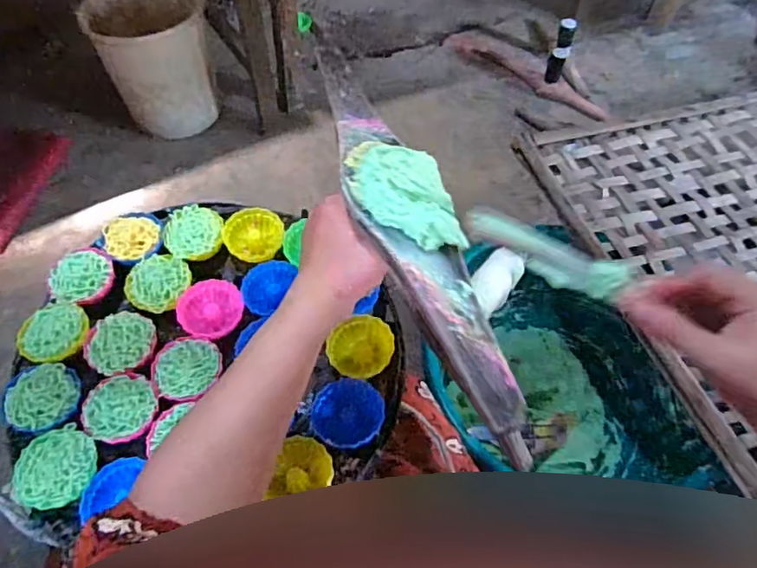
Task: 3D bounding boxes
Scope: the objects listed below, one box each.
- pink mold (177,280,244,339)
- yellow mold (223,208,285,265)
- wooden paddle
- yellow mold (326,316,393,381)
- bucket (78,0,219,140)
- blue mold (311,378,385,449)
[{"bbox_3d":[-0.164,0.024,0.548,0.056,0.019,0.065,18,59,7],"label":"pink mold"},{"bbox_3d":[-0.132,-0.052,0.596,0.060,0.020,0.055,2,58,-3],"label":"yellow mold"},{"bbox_3d":[0.009,-0.049,0.348,0.048,0.011,0.332,-16,60,-13],"label":"wooden paddle"},{"bbox_3d":[-0.016,0.059,0.530,0.060,0.026,0.051,-1,58,-5],"label":"yellow mold"},{"bbox_3d":[-0.450,-0.466,1.167,0.216,0.237,0.224,2,58,-3],"label":"bucket"},{"bbox_3d":[-0.028,0.114,0.493,0.063,0.022,0.058,2,58,-3],"label":"blue mold"}]

